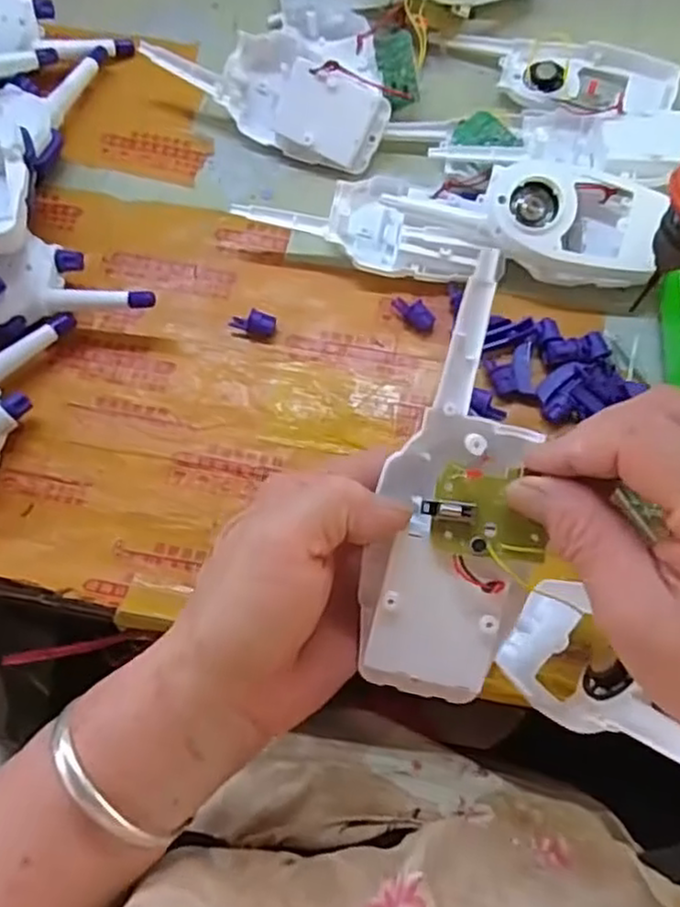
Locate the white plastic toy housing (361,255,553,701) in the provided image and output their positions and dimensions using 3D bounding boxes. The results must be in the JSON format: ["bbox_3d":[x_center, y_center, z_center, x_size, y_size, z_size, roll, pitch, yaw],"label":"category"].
[{"bbox_3d":[0.044,0.015,0.259,0.058,0.022,0.161,6,96,4],"label":"white plastic toy housing"}]

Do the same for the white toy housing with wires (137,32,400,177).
[{"bbox_3d":[-0.043,-0.240,0.456,0.153,0.021,0.066,36,110,3],"label":"white toy housing with wires"}]

